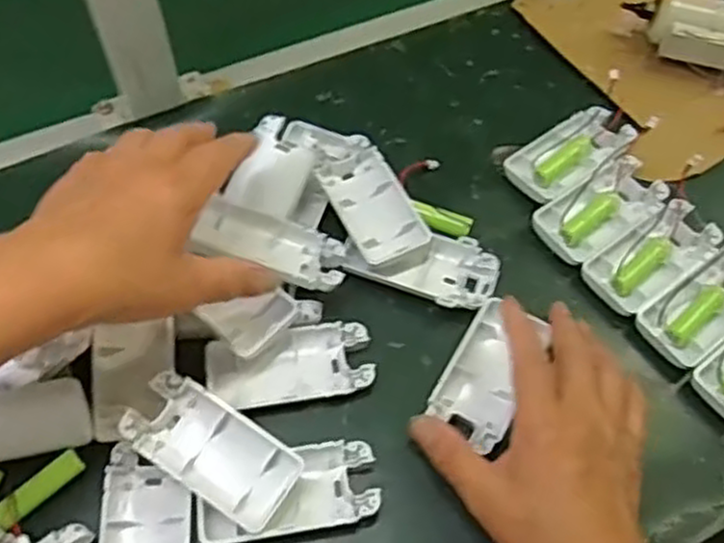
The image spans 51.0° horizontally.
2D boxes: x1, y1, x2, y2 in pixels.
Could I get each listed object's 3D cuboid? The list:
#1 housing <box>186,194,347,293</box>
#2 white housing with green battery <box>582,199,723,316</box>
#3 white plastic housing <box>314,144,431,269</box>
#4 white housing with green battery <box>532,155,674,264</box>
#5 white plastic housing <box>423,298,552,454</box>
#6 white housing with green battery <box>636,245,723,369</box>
[{"bbox_3d":[-0.053,-0.015,0.463,0.087,0.019,0.044,22,60,-2],"label":"housing"},{"bbox_3d":[0.189,-0.012,0.490,0.091,0.021,0.047,-34,66,-20],"label":"white housing with green battery"},{"bbox_3d":[0.007,-0.042,0.497,0.046,0.016,0.083,-24,63,-15],"label":"white plastic housing"},{"bbox_3d":[0.161,-0.043,0.509,0.095,0.014,0.044,-34,66,-20],"label":"white housing with green battery"},{"bbox_3d":[0.074,0.061,0.448,0.045,0.020,0.083,27,61,15],"label":"white plastic housing"},{"bbox_3d":[0.218,0.016,0.476,0.097,0.021,0.045,-34,66,-20],"label":"white housing with green battery"}]

